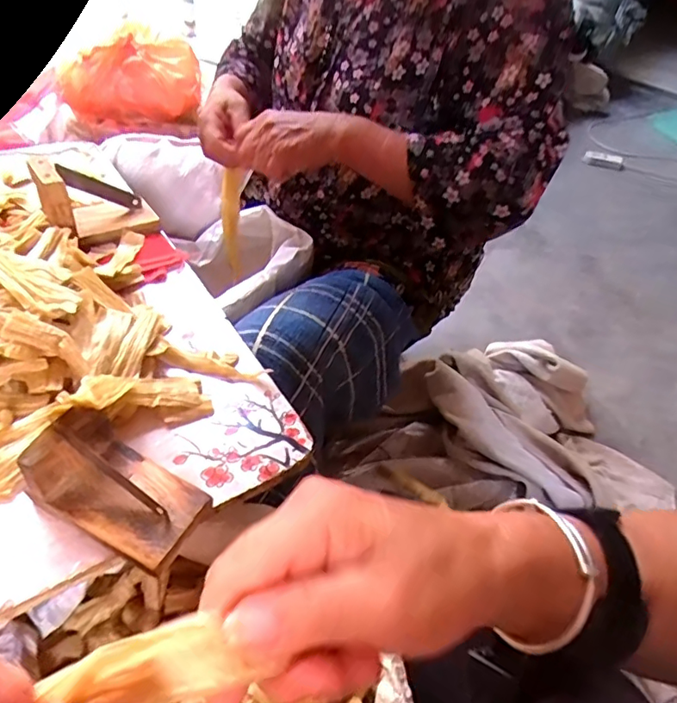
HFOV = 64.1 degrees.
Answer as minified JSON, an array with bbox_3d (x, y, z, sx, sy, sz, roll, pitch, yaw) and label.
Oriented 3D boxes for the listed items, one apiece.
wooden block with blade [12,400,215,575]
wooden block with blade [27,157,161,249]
[{"bbox_3d":[-0.144,0.085,0.355,0.101,0.050,0.063,22,47,14],"label":"wooden block with blade"},{"bbox_3d":[-0.246,-0.159,0.556,0.105,0.076,0.063,-21,52,-25],"label":"wooden block with blade"}]

